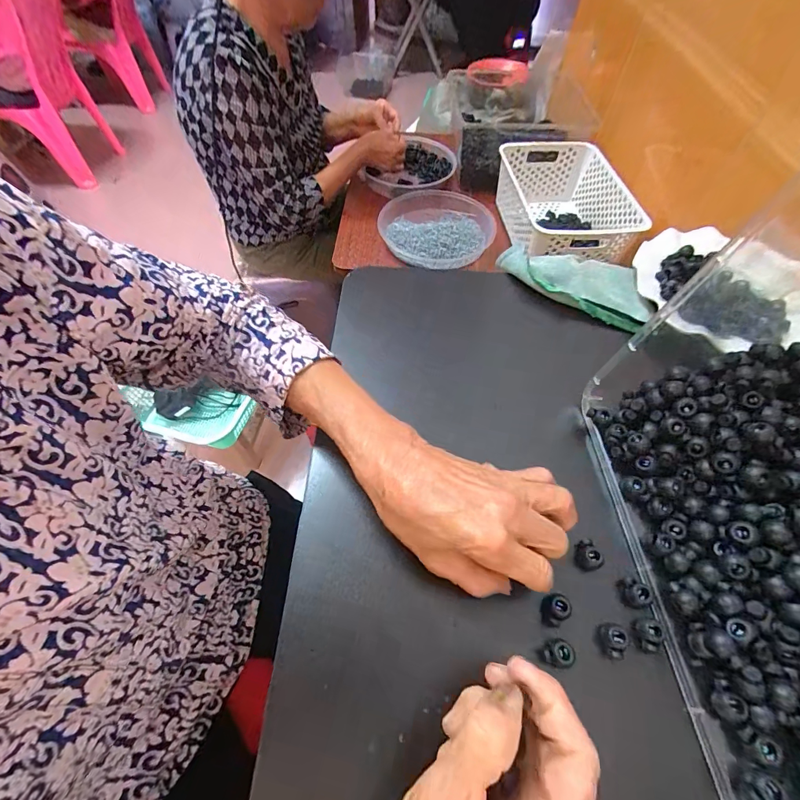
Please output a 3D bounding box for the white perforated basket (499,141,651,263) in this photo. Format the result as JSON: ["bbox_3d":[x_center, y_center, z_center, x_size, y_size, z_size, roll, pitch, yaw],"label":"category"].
[{"bbox_3d":[0.322,-0.386,0.789,0.195,0.142,0.338,-4,61,-2],"label":"white perforated basket"}]

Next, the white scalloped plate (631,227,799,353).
[{"bbox_3d":[0.339,-0.120,0.398,0.166,0.034,0.152,0,61,1],"label":"white scalloped plate"}]

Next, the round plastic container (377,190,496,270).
[{"bbox_3d":[0.069,-0.370,0.820,0.218,0.053,0.229,0,61,1],"label":"round plastic container"}]

